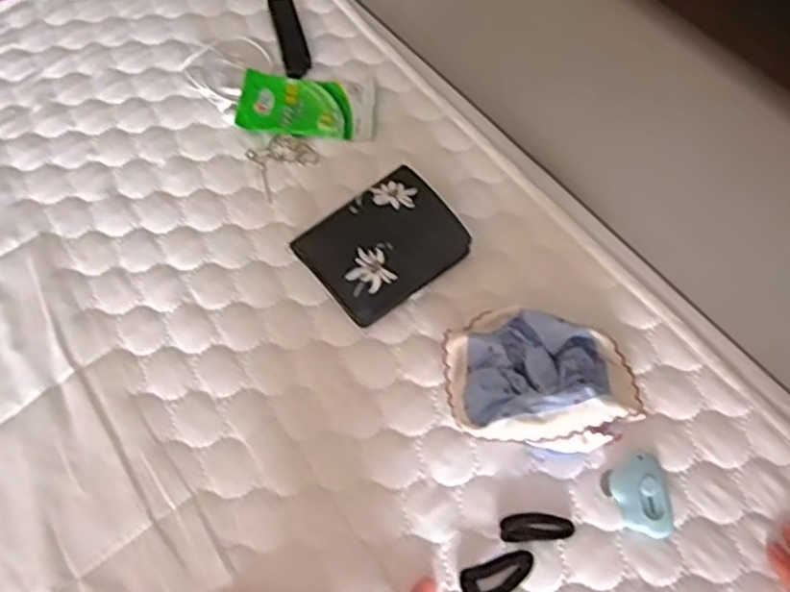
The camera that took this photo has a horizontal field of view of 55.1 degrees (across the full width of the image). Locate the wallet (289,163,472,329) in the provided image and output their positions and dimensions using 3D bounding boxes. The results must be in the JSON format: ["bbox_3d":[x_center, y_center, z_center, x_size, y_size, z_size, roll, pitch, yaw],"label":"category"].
[{"bbox_3d":[-0.009,-0.041,0.592,0.112,0.036,0.093,-34,65,-17],"label":"wallet"}]

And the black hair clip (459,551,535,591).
[{"bbox_3d":[0.067,0.181,0.487,0.050,0.004,0.024,-17,62,-8],"label":"black hair clip"}]

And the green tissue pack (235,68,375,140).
[{"bbox_3d":[-0.078,-0.175,0.681,0.117,0.017,0.073,3,61,3],"label":"green tissue pack"}]

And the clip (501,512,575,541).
[{"bbox_3d":[0.094,0.151,0.499,0.047,0.004,0.018,-2,60,0],"label":"clip"}]

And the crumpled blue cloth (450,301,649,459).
[{"bbox_3d":[0.102,0.060,0.522,0.135,0.058,0.103,13,62,9],"label":"crumpled blue cloth"}]

